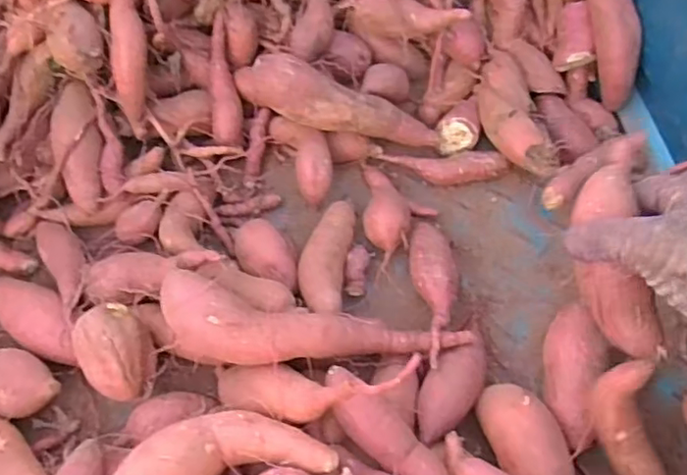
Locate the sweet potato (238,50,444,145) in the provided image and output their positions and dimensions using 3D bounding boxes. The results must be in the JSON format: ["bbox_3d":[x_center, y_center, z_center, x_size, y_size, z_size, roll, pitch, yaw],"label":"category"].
[{"bbox_3d":[0.005,-0.113,0.545,0.189,0.043,0.042,13,58,-26],"label":"sweet potato"}]

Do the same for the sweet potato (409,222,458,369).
[{"bbox_3d":[0.074,0.040,0.501,0.038,0.029,0.136,2,61,4],"label":"sweet potato"}]

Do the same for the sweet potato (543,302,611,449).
[{"bbox_3d":[0.171,0.098,0.450,0.037,0.036,0.104,5,62,6],"label":"sweet potato"}]

